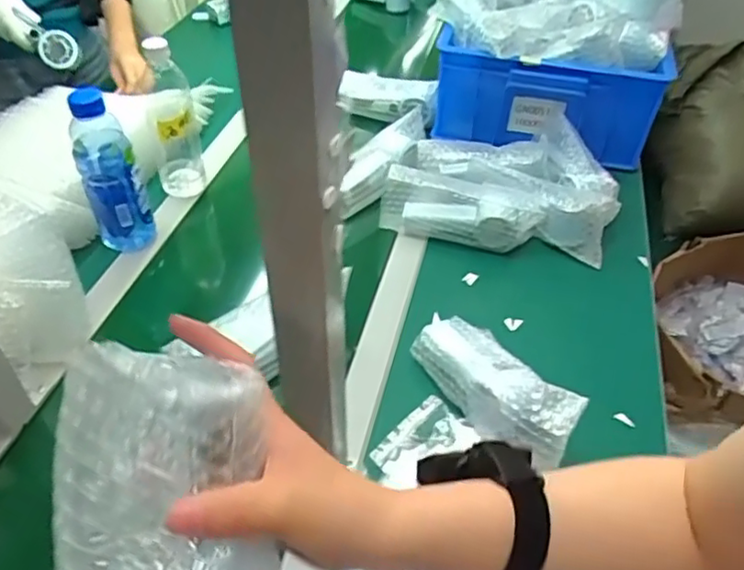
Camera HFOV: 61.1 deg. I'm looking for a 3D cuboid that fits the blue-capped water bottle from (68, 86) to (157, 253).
[{"bbox_3d":[-0.329,-0.140,0.793,0.067,0.218,0.063,-16,47,-18],"label":"blue-capped water bottle"}]

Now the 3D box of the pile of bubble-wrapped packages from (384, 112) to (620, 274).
[{"bbox_3d":[0.185,-0.158,0.911,0.311,0.072,0.243,7,45,5],"label":"pile of bubble-wrapped packages"}]

